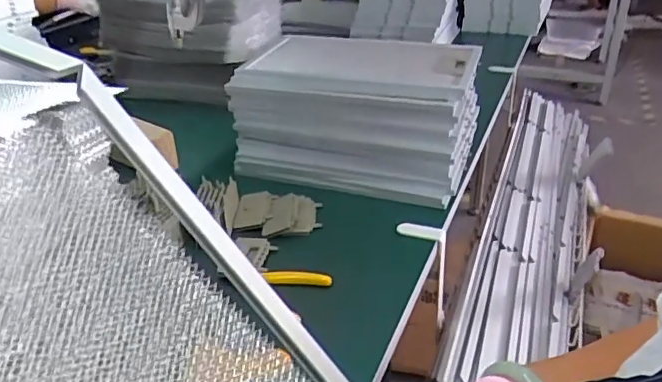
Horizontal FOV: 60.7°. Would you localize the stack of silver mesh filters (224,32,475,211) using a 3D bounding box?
[{"bbox_3d":[0.062,-0.141,0.915,0.347,0.173,0.286,10,32,21],"label":"stack of silver mesh filters"}]

